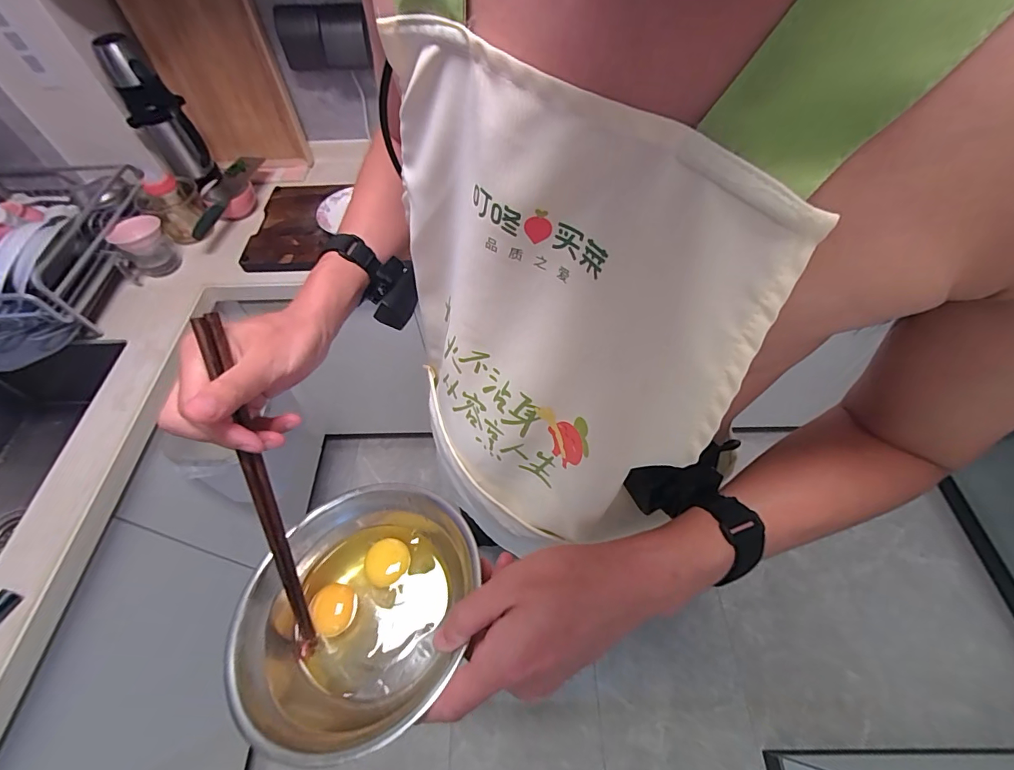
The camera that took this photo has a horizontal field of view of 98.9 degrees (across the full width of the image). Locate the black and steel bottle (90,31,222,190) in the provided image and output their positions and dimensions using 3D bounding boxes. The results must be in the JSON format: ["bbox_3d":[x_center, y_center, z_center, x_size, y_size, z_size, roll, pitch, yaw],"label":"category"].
[{"bbox_3d":[-0.735,-0.553,0.918,0.123,0.271,0.126,36,64,22],"label":"black and steel bottle"}]

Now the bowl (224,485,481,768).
[{"bbox_3d":[-0.112,0.158,0.310,0.137,0.079,0.161,-13,57,-7],"label":"bowl"}]

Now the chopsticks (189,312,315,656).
[{"bbox_3d":[-0.173,0.075,0.303,0.016,0.017,0.246,-13,100,-7],"label":"chopsticks"}]

